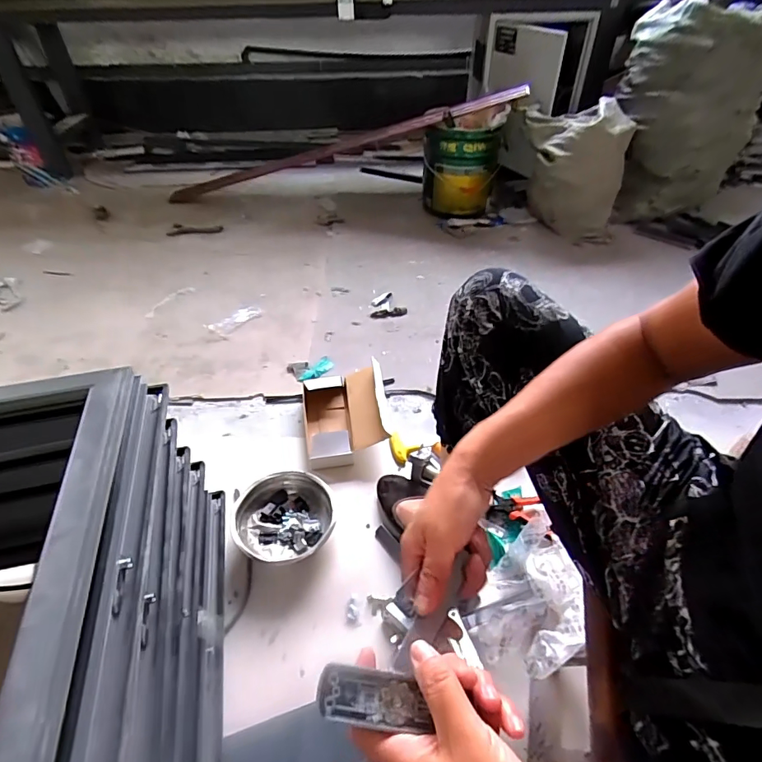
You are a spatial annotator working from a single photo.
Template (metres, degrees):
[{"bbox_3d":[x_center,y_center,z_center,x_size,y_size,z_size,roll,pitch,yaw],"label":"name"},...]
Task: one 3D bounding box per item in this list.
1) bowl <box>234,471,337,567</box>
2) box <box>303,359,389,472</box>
[{"bbox_3d":[-0.177,0.262,0.859,0.174,0.075,0.183,-2,44,1],"label":"bowl"},{"bbox_3d":[-0.077,0.067,1.036,0.188,0.103,0.226,-9,44,-6],"label":"box"}]

